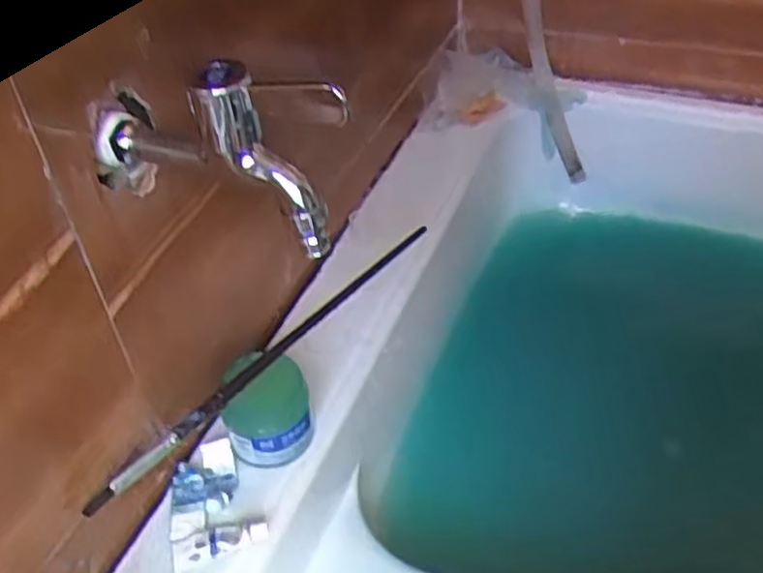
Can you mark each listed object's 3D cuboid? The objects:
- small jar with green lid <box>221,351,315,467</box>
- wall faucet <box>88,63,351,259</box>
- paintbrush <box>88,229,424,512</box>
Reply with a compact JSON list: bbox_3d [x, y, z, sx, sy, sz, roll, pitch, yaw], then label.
[{"bbox_3d":[-0.072,0.079,0.491,0.056,0.058,0.050,-13,43,-11],"label":"small jar with green lid"},{"bbox_3d":[-0.078,-0.067,0.359,0.136,0.085,0.033,14,45,18],"label":"wall faucet"},{"bbox_3d":[-0.064,0.038,0.497,0.015,0.013,0.300,28,51,29],"label":"paintbrush"}]

